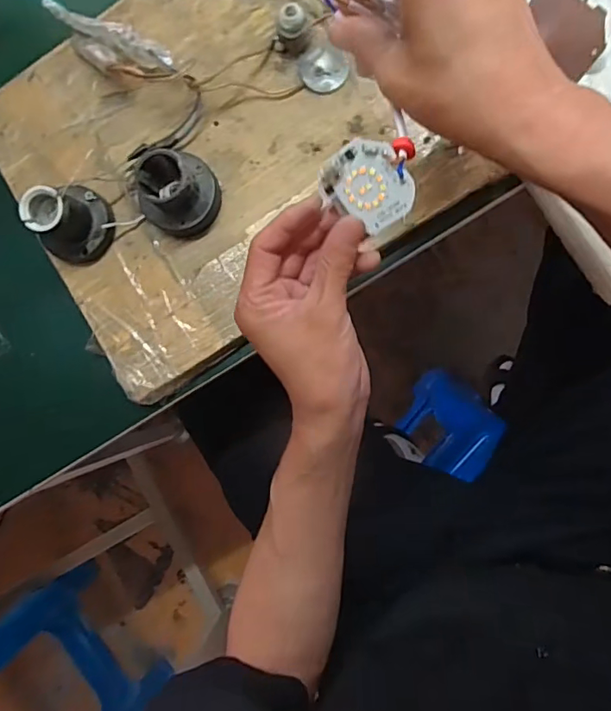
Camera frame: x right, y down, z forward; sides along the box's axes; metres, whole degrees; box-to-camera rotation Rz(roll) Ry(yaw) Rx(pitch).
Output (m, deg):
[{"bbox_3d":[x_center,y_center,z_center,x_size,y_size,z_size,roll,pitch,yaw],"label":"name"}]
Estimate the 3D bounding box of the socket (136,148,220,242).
[{"bbox_3d":[-0.093,-0.119,0.370,0.052,0.051,0.057,0,89,4],"label":"socket"}]

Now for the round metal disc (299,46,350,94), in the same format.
[{"bbox_3d":[0.014,-0.215,0.382,0.036,0.004,0.035,0,89,4],"label":"round metal disc"}]

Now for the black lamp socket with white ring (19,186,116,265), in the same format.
[{"bbox_3d":[-0.175,-0.099,0.376,0.049,0.048,0.058,21,91,4],"label":"black lamp socket with white ring"}]

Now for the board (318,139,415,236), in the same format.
[{"bbox_3d":[0.033,-0.091,0.278,0.044,0.005,0.048,-32,107,37],"label":"board"}]

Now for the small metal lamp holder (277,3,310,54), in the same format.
[{"bbox_3d":[-0.009,-0.239,0.374,0.022,0.028,0.018,-8,89,4],"label":"small metal lamp holder"}]

